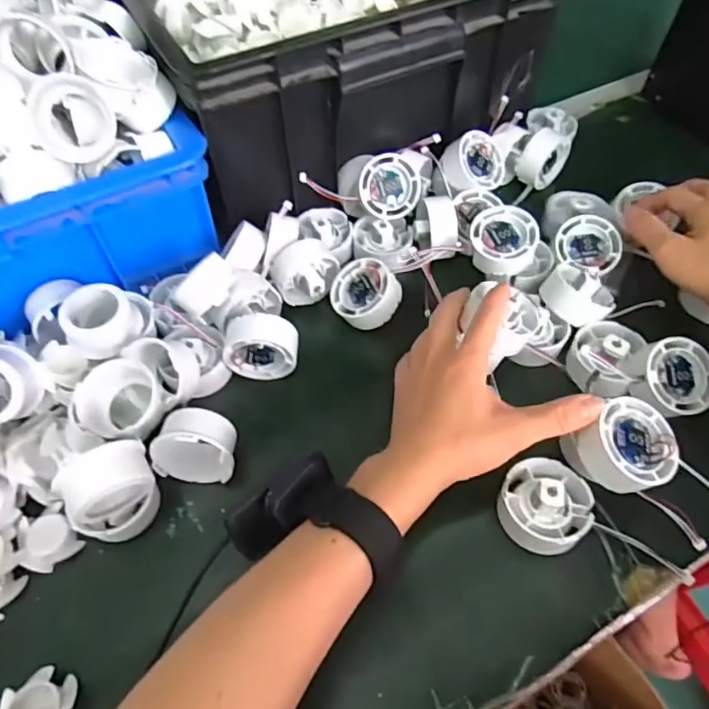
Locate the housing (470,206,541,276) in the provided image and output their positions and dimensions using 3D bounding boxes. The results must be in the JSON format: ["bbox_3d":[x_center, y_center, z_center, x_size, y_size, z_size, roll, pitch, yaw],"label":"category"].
[{"bbox_3d":[0.125,-0.093,0.443,0.056,0.024,0.056,-2,71,7],"label":"housing"}]

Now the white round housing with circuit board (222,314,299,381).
[{"bbox_3d":[-0.070,-0.005,0.405,0.053,0.046,0.027,-2,55,0],"label":"white round housing with circuit board"}]

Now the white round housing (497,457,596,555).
[{"bbox_3d":[0.122,0.093,0.334,0.054,0.029,0.054,-1,55,1],"label":"white round housing"}]

